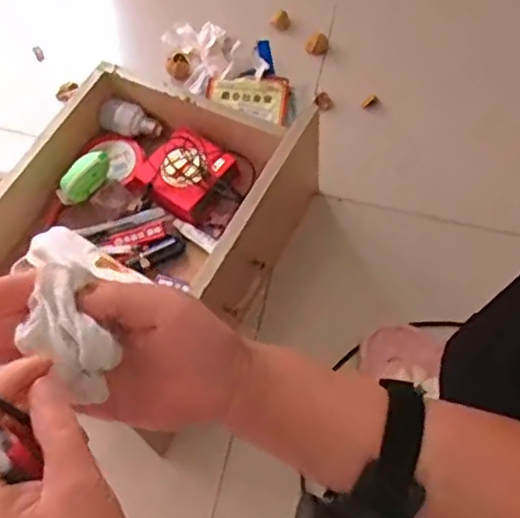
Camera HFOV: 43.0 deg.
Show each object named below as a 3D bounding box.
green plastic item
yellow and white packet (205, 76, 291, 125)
[{"bbox_3d":[-0.217,-0.100,0.808,0.086,0.033,0.031,-41,67,21],"label":"green plastic item"},{"bbox_3d":[-0.015,-0.231,0.923,0.115,0.019,0.067,16,65,7],"label":"yellow and white packet"}]

